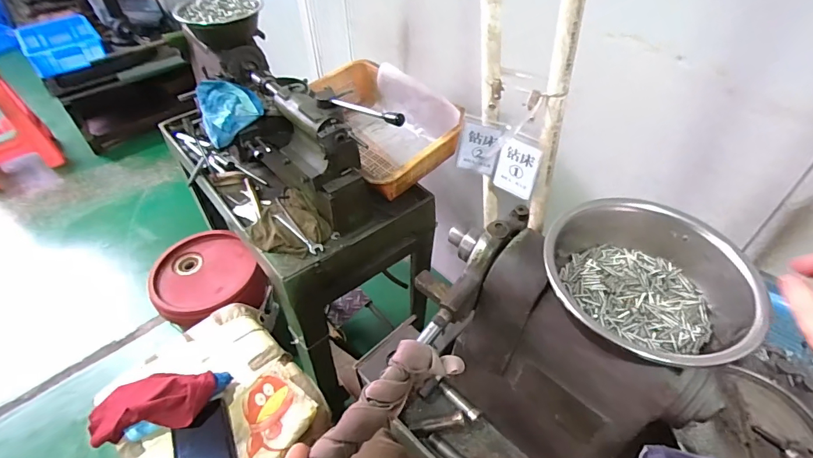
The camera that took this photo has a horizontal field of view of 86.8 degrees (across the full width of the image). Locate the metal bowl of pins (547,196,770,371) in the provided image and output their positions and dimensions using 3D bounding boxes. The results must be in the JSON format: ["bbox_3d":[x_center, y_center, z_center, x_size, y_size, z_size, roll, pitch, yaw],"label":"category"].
[{"bbox_3d":[0.223,0.052,0.400,0.190,0.056,0.165,1,46,2],"label":"metal bowl of pins"}]

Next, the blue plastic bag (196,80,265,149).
[{"bbox_3d":[-0.339,-0.232,0.834,0.111,0.066,0.129,-14,47,-12],"label":"blue plastic bag"}]

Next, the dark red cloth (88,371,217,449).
[{"bbox_3d":[-0.364,0.254,0.620,0.175,0.047,0.087,-13,47,-11],"label":"dark red cloth"}]

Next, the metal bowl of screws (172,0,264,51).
[{"bbox_3d":[-0.381,-0.433,0.895,0.156,0.075,0.118,0,46,2],"label":"metal bowl of screws"}]

